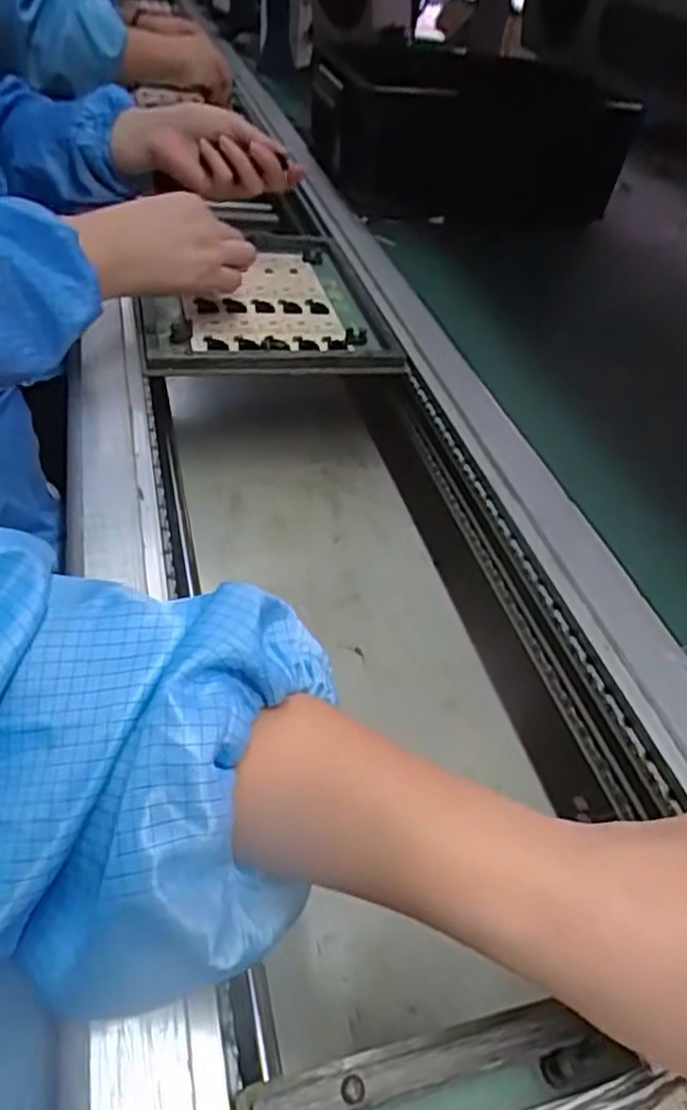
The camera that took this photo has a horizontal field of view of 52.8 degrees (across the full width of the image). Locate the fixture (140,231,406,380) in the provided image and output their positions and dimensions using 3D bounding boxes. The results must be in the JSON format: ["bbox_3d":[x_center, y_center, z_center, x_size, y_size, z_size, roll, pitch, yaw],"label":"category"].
[{"bbox_3d":[-0.077,-0.232,0.625,0.208,0.022,0.269,-6,46,-16],"label":"fixture"}]

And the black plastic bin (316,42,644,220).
[{"bbox_3d":[0.144,-0.487,0.820,0.328,0.127,0.192,-7,46,-17],"label":"black plastic bin"}]

